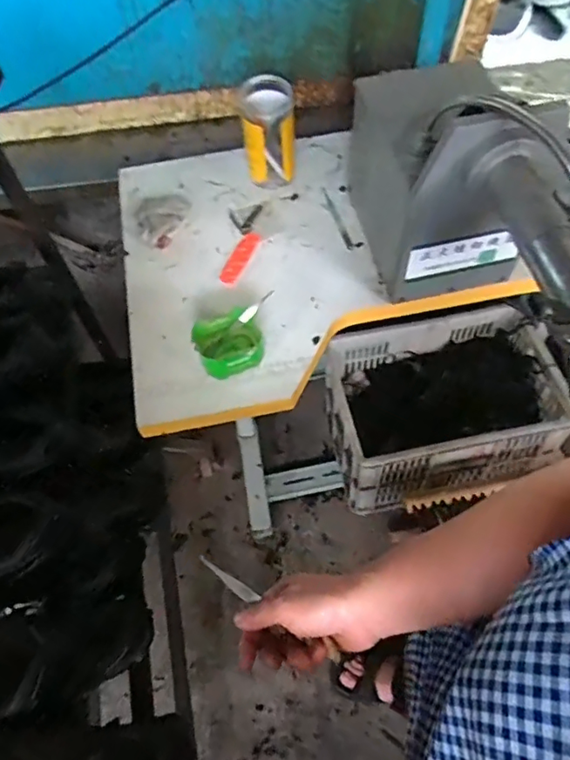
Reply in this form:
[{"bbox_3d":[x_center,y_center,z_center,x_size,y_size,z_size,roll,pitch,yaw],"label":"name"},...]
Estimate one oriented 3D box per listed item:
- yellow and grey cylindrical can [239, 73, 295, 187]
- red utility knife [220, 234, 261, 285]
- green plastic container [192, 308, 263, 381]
[{"bbox_3d":[-0.027,-0.408,0.927,0.084,0.170,0.064,-3,59,0],"label":"yellow and grey cylindrical can"},{"bbox_3d":[-0.074,-0.205,0.918,0.032,0.009,0.112,20,62,13],"label":"red utility knife"},{"bbox_3d":[-0.081,-0.054,0.799,0.095,0.056,0.102,-1,59,2],"label":"green plastic container"}]

